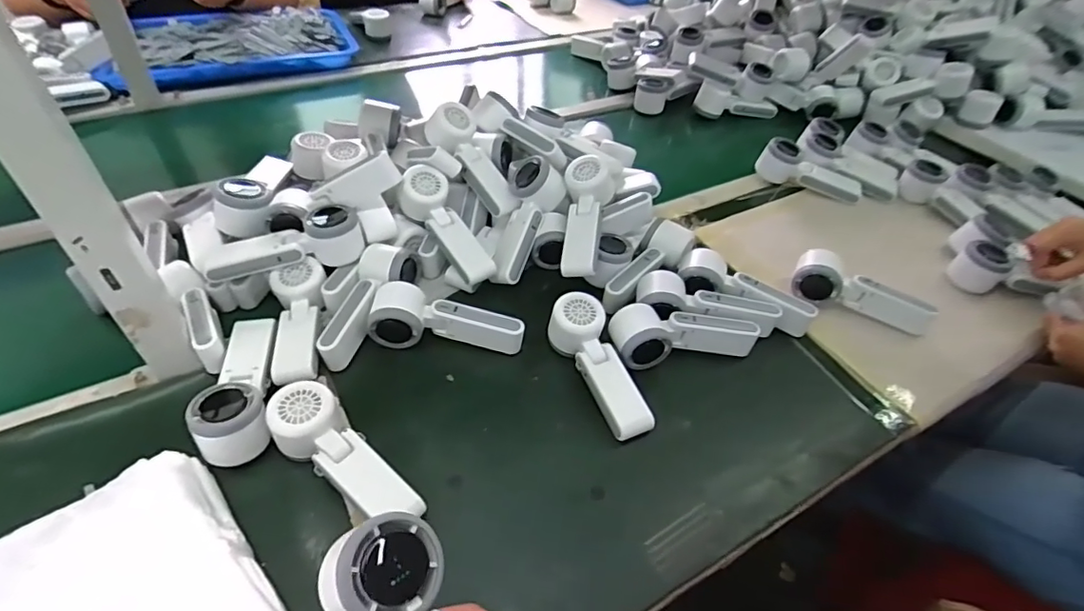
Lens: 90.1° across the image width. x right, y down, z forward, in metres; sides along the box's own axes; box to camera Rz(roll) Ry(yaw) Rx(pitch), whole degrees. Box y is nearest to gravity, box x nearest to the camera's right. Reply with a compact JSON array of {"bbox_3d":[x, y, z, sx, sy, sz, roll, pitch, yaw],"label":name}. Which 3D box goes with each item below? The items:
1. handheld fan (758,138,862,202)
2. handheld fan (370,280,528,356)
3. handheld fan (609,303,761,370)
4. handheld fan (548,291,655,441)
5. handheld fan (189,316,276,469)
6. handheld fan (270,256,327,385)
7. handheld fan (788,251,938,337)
[{"bbox_3d":[0.430,-0.215,0.868,0.160,0.063,0.049,21,47,16],"label":"handheld fan"},{"bbox_3d":[-0.104,0.017,0.606,0.162,0.052,0.058,3,45,-2],"label":"handheld fan"},{"bbox_3d":[0.157,0.030,0.615,0.161,0.047,0.062,-6,46,-11],"label":"handheld fan"},{"bbox_3d":[0.061,0.064,0.581,0.058,0.041,0.169,-18,62,-20],"label":"handheld fan"},{"bbox_3d":[-0.294,0.072,0.526,0.060,0.059,0.163,-10,47,-15],"label":"handheld fan"},{"bbox_3d":[-0.259,0.018,0.582,0.057,0.038,0.150,-11,47,-15],"label":"handheld fan"},{"bbox_3d":[0.406,-0.018,0.683,0.166,0.048,0.056,20,47,15],"label":"handheld fan"}]

